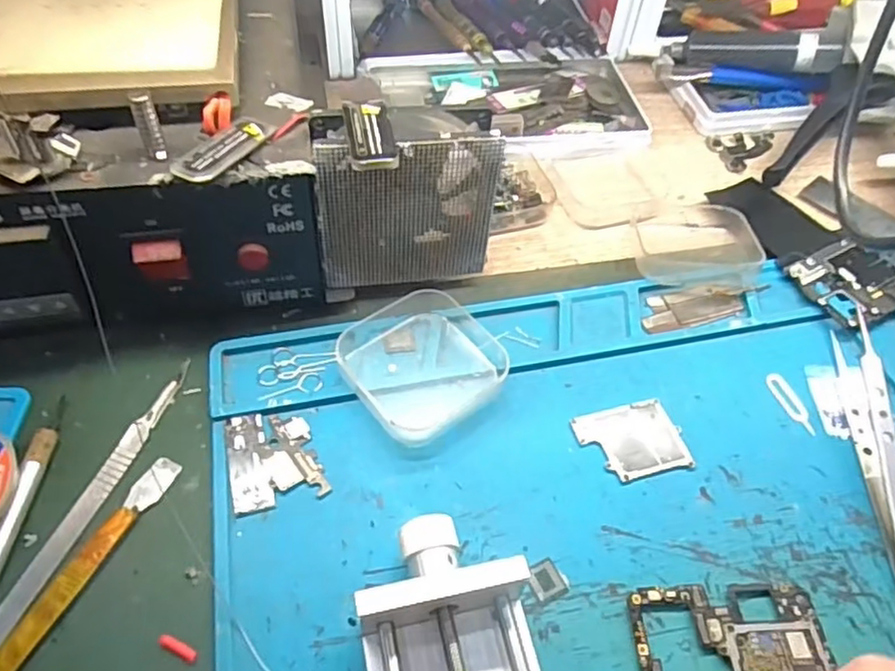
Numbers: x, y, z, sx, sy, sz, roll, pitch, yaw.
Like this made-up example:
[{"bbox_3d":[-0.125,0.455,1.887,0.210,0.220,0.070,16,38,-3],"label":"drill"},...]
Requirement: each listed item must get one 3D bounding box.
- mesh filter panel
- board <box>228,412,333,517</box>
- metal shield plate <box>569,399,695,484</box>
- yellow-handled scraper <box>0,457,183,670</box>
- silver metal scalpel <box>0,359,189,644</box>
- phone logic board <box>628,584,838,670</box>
[{"bbox_3d":[-0.017,-0.052,0.294,0.080,0.084,0.010,-9,55,-10],"label":"mesh filter panel"},{"bbox_3d":[-0.071,0.050,0.264,0.036,0.004,0.043,-12,55,-12],"label":"board"},{"bbox_3d":[0.080,0.045,0.278,0.044,0.004,0.034,-9,55,-10],"label":"metal shield plate"},{"bbox_3d":[-0.139,0.093,0.227,0.012,0.005,0.120,22,55,12],"label":"yellow-handled scraper"},{"bbox_3d":[-0.138,0.061,0.252,0.010,0.004,0.127,17,54,9],"label":"silver metal scalpel"},{"bbox_3d":[0.102,0.113,0.227,0.069,0.005,0.046,-1,54,-4],"label":"phone logic board"}]

